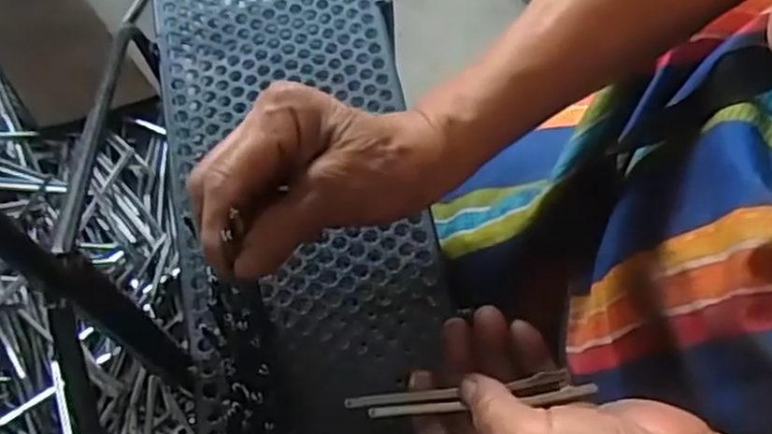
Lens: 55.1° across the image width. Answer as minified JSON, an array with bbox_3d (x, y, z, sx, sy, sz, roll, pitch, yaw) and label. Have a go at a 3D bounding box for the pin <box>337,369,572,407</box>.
[{"bbox_3d":[0.033,0.081,0.349,0.106,0.004,0.007,-7,67,0],"label":"pin"}]

